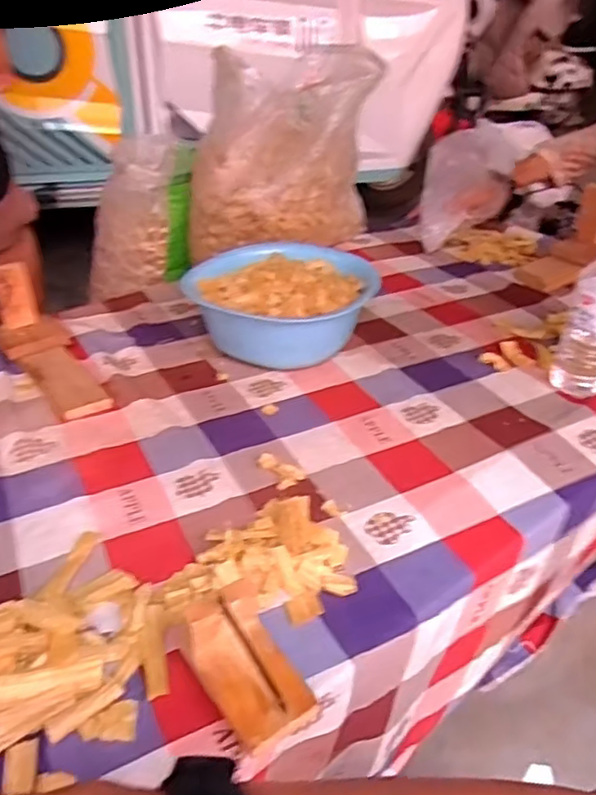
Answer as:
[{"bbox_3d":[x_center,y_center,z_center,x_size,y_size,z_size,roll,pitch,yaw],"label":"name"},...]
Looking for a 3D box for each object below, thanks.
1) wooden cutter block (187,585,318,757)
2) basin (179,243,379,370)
[{"bbox_3d":[-0.036,0.201,0.484,0.065,0.063,0.099,-21,40,-31],"label":"wooden cutter block"},{"bbox_3d":[-0.026,-0.147,0.963,0.251,0.106,0.268,2,33,-1],"label":"basin"}]

